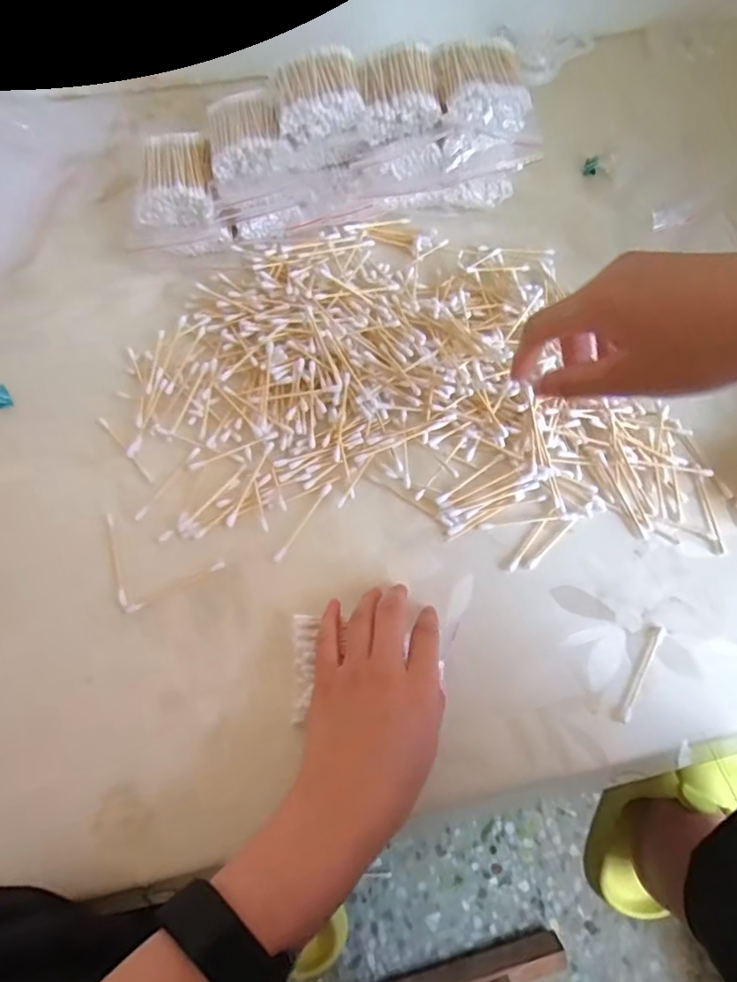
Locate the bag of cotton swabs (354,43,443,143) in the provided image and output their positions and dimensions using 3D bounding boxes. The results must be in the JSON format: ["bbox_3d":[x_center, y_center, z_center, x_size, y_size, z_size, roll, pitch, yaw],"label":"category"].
[{"bbox_3d":[0.022,-0.303,0.437,0.057,0.027,0.067,-5,67,-3],"label":"bag of cotton swabs"}]

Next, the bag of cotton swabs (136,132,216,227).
[{"bbox_3d":[-0.154,-0.249,0.479,0.059,0.052,0.074,0,68,-2],"label":"bag of cotton swabs"}]

